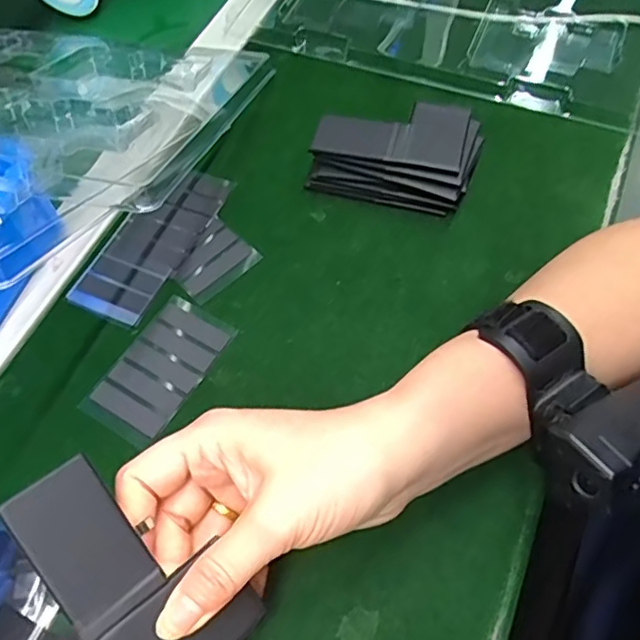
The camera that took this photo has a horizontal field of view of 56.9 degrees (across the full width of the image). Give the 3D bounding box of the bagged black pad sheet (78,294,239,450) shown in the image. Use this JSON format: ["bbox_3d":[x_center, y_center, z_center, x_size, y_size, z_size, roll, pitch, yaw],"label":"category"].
[{"bbox_3d":[-0.092,0.026,0.338,0.050,0.004,0.085,28,65,18],"label":"bagged black pad sheet"}]

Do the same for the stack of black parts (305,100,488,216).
[{"bbox_3d":[0.051,-0.112,0.391,0.101,0.032,0.070,15,62,12],"label":"stack of black parts"}]

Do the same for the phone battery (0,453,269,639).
[{"bbox_3d":[-0.070,0.094,0.218,0.060,0.004,0.095,-36,93,-31],"label":"phone battery"}]

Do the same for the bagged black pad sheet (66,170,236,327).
[{"bbox_3d":[-0.106,-0.054,0.384,0.051,0.004,0.123,23,64,16],"label":"bagged black pad sheet"}]

